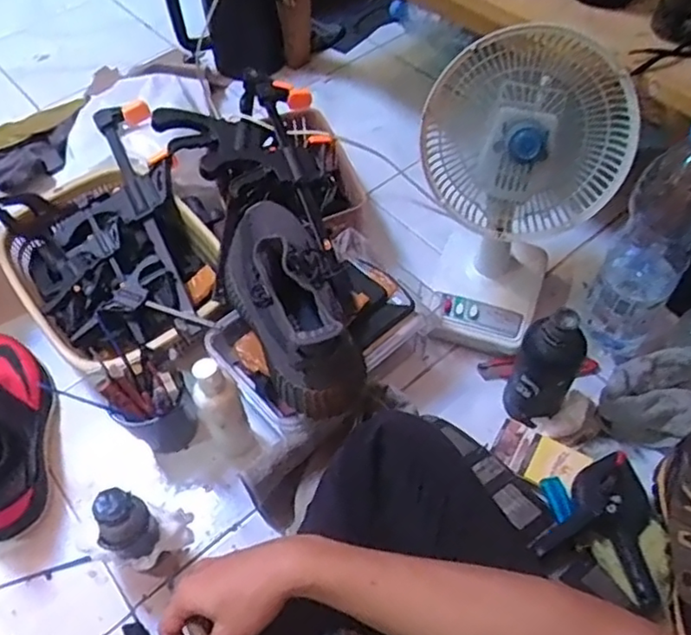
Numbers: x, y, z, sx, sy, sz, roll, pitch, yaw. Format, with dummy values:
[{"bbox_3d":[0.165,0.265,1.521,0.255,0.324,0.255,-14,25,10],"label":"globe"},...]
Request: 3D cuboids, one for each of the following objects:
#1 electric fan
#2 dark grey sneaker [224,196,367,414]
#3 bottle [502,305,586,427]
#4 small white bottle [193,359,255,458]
[{"bbox_3d":[0.193,-0.132,0.723,0.206,0.319,0.192,11,56,10],"label":"electric fan"},{"bbox_3d":[-0.070,-0.036,0.692,0.120,0.095,0.290,-15,56,-8],"label":"dark grey sneaker"},{"bbox_3d":[0.217,0.058,0.687,0.065,0.156,0.054,35,63,24],"label":"bottle"},{"bbox_3d":[-0.136,0.105,0.696,0.045,0.151,0.052,-25,58,-15],"label":"small white bottle"}]

